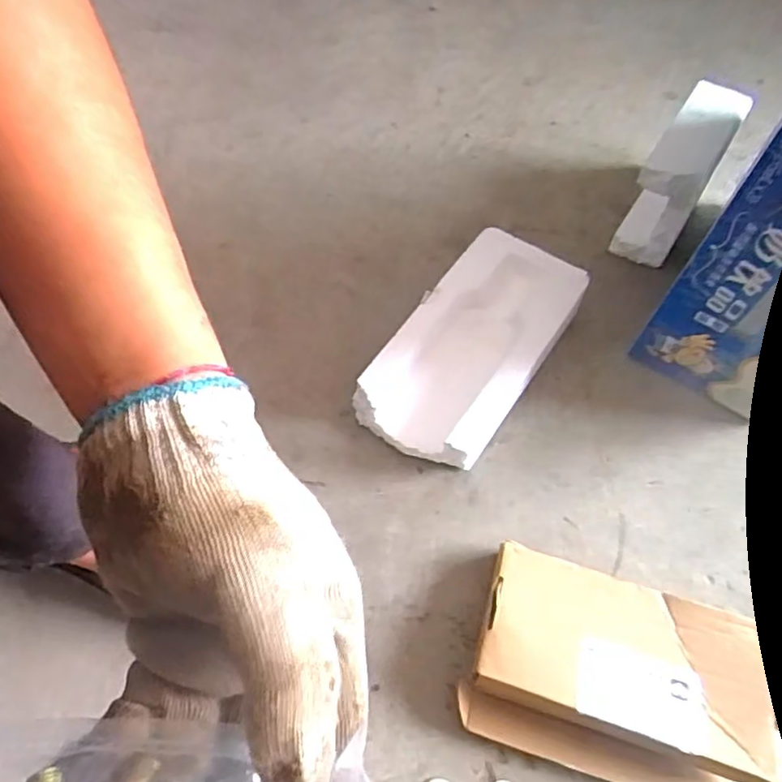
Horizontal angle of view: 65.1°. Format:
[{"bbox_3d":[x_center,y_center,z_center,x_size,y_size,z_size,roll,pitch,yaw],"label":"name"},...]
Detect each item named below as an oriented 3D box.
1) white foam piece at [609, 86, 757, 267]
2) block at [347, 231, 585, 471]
[{"bbox_3d":[0.281,-0.210,0.599,0.054,0.112,0.147,30,66,15],"label":"white foam piece"},{"bbox_3d":[0.073,-0.038,0.539,0.109,0.054,0.218,33,66,17],"label":"block"}]

